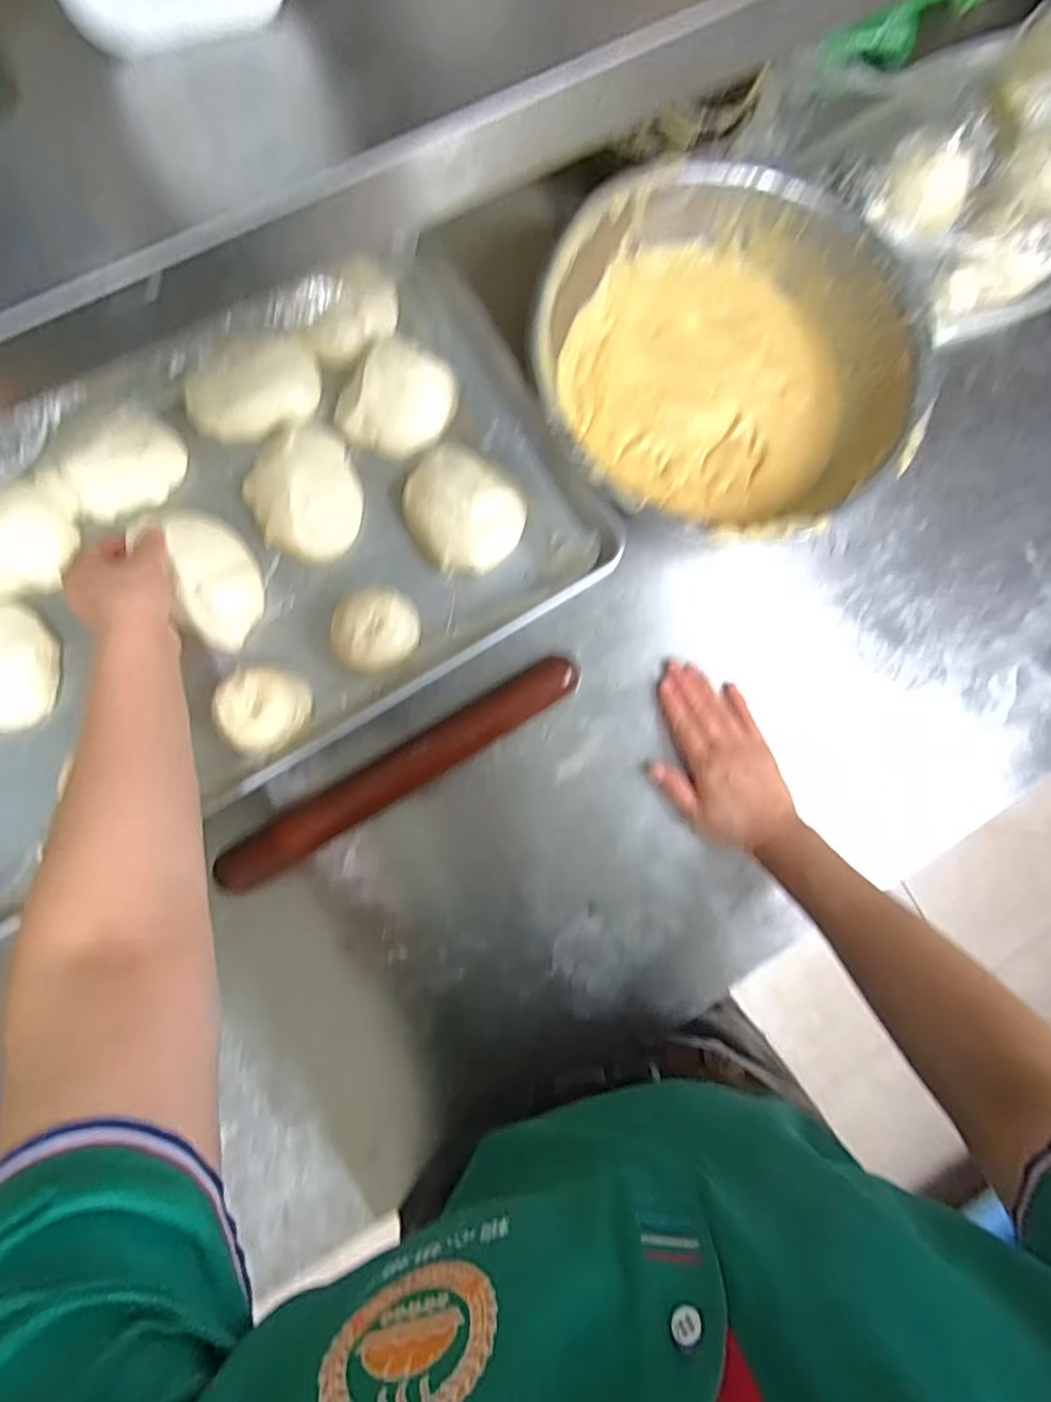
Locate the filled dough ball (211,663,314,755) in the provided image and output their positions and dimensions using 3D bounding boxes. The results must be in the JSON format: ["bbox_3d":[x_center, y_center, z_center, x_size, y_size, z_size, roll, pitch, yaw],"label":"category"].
[{"bbox_3d":[-0.208,0.005,0.492,0.061,0.042,0.065,1,83,-4],"label":"filled dough ball"}]

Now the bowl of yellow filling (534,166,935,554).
[{"bbox_3d":[0.163,-0.283,0.530,0.303,0.090,0.301,1,83,-4],"label":"bowl of yellow filling"}]

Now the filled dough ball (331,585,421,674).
[{"bbox_3d":[-0.120,-0.056,0.498,0.069,0.046,0.059,-34,87,-8],"label":"filled dough ball"}]

